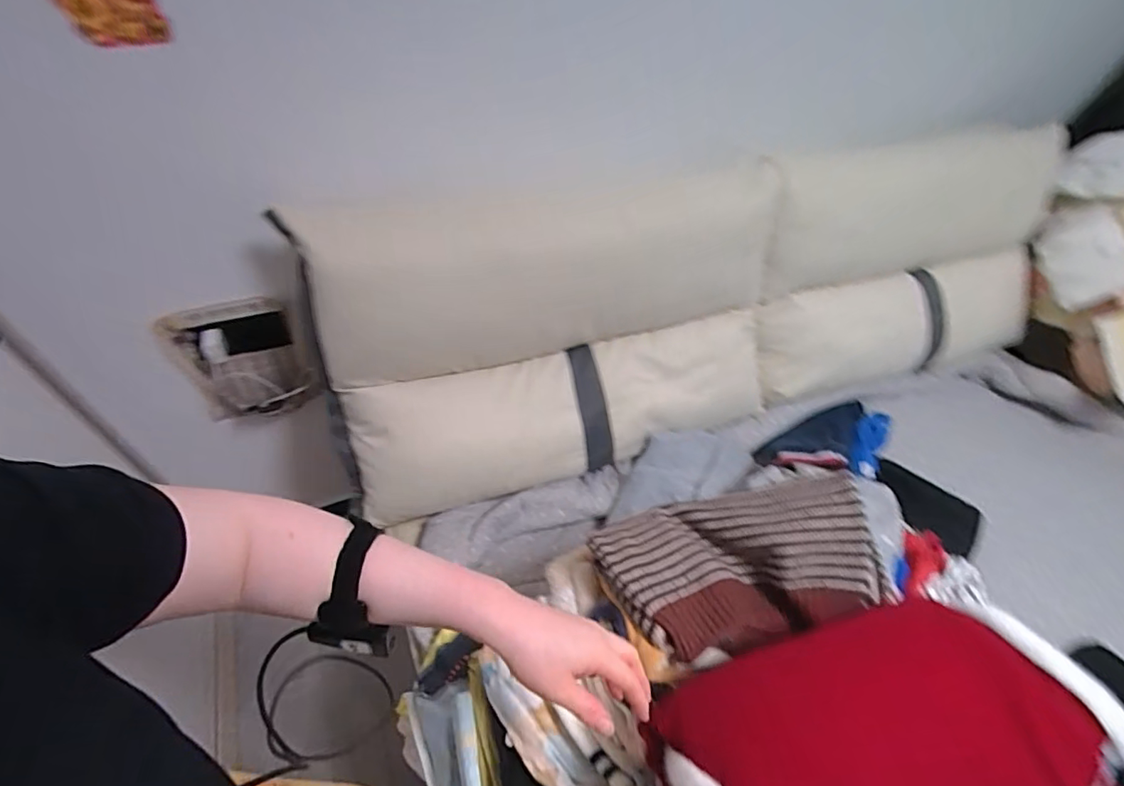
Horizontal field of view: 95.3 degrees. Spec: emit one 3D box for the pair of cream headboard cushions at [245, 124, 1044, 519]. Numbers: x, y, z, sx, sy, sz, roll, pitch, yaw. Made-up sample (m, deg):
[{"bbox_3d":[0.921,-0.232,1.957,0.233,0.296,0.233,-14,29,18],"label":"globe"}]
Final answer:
[{"bbox_3d":[0.371,-0.216,1.167,1.696,0.505,0.402,-15,52,-16],"label":"pair of cream headboard cushions"}]

